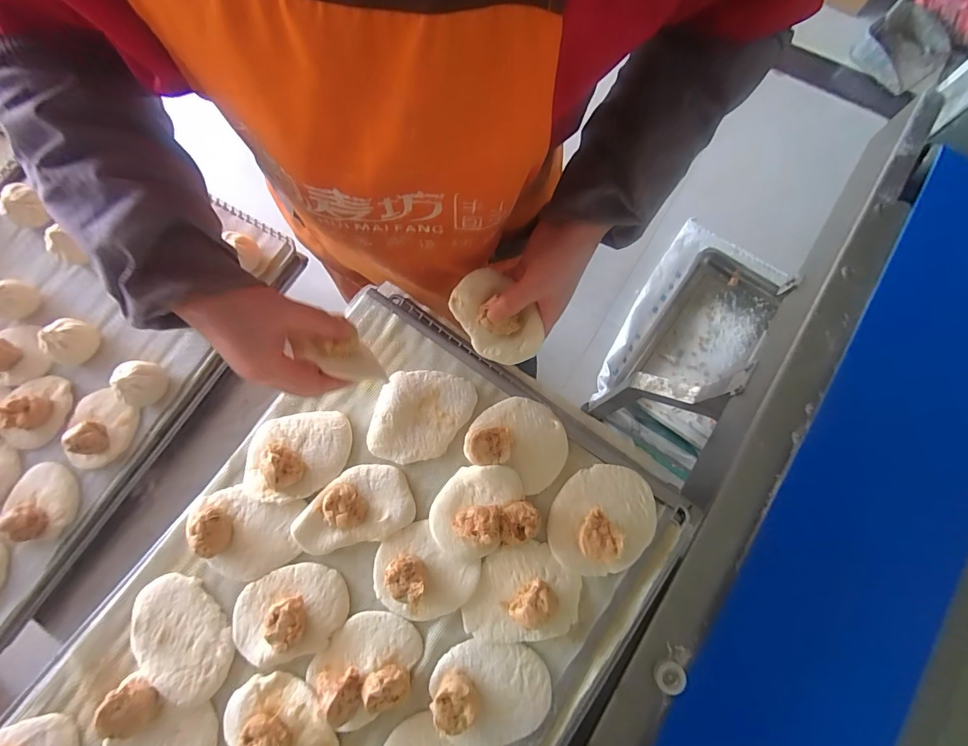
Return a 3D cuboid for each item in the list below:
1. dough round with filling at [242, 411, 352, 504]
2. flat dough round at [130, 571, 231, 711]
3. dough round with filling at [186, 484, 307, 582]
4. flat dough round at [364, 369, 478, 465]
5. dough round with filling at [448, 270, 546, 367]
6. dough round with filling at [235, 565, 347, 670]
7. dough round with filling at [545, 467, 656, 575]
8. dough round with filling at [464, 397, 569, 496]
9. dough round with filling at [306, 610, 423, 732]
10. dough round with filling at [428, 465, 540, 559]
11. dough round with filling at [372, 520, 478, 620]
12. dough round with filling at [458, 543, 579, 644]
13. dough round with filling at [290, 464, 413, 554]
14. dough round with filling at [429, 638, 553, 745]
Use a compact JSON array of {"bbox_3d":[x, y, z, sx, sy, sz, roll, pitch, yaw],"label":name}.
[{"bbox_3d":[-0.189,0.081,0.423,0.105,0.031,0.082,-12,76,-1],"label":"dough round with filling"},{"bbox_3d":[-0.281,0.245,0.398,0.077,0.008,0.112,-43,79,-9],"label":"flat dough round"},{"bbox_3d":[-0.229,0.150,0.407,0.102,0.028,0.086,-14,76,-2],"label":"dough round with filling"},{"bbox_3d":[-0.064,0.044,0.438,0.094,0.011,0.097,14,77,5],"label":"flat dough round"},{"bbox_3d":[0.012,-0.056,0.439,0.067,0.026,0.101,-33,97,6],"label":"dough round with filling"},{"bbox_3d":[-0.182,0.221,0.393,0.104,0.025,0.075,-16,76,-2],"label":"dough round with filling"},{"bbox_3d":[0.113,0.139,0.402,0.091,0.030,0.104,38,80,10],"label":"dough round with filling"},{"bbox_3d":[0.036,0.065,0.424,0.096,0.029,0.083,30,79,8],"label":"dough round with filling"},{"bbox_3d":[-0.106,0.261,0.376,0.078,0.035,0.093,40,80,10],"label":"dough round with filling"},{"bbox_3d":[-0.005,0.130,0.405,0.095,0.027,0.078,-21,76,-4],"label":"dough round with filling"},{"bbox_3d":[-0.059,0.189,0.395,0.090,0.027,0.079,37,80,10],"label":"dough round with filling"},{"bbox_3d":[0.034,0.202,0.388,0.111,0.040,0.081,-8,76,0],"label":"dough round with filling"},{"bbox_3d":[-0.127,0.128,0.409,0.111,0.022,0.069,-13,76,-2],"label":"dough round with filling"},{"bbox_3d":[0.006,0.281,0.371,0.102,0.028,0.079,3,76,2],"label":"dough round with filling"}]

